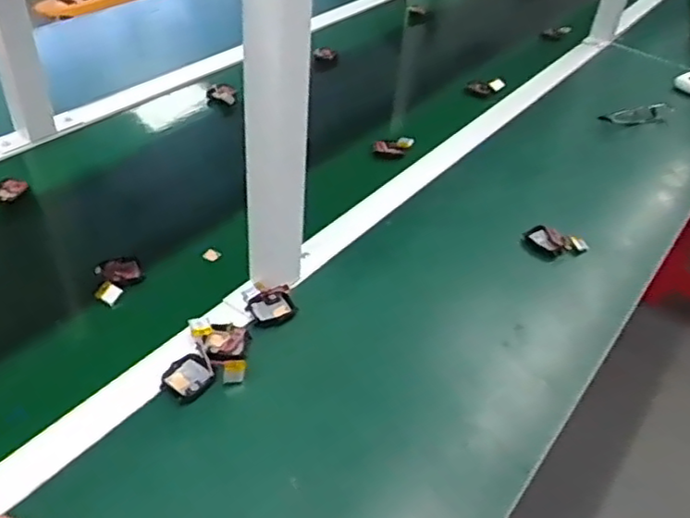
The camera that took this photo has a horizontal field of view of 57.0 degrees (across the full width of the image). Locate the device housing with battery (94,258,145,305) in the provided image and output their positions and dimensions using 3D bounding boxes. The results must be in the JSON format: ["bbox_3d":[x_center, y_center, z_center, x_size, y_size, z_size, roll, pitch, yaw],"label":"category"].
[{"bbox_3d":[-0.245,0.022,0.675,0.044,0.017,0.060,16,43,12],"label":"device housing with battery"}]

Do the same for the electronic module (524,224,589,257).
[{"bbox_3d":[0.255,-0.021,0.769,0.073,0.018,0.035,17,43,12],"label":"electronic module"}]

